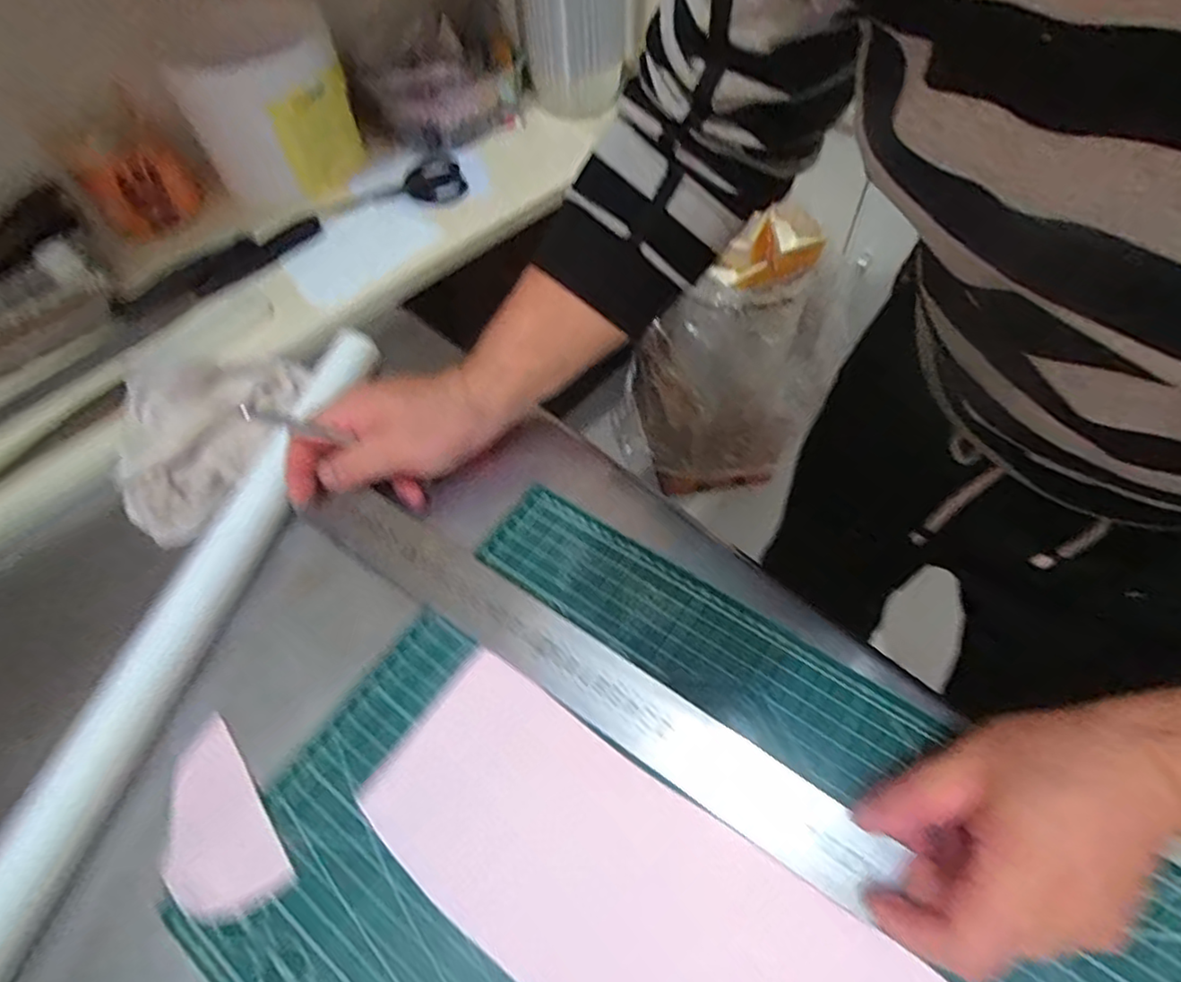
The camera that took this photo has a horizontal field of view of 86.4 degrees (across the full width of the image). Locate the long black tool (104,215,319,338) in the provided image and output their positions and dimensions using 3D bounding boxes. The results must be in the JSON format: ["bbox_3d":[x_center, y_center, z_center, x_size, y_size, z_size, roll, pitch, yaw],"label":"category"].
[{"bbox_3d":[-0.319,-0.194,0.545,0.043,0.013,0.177,39,67,24],"label":"long black tool"}]

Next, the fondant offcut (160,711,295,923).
[{"bbox_3d":[-0.196,0.172,0.323,0.051,0.007,0.095,-34,62,-17],"label":"fondant offcut"}]

